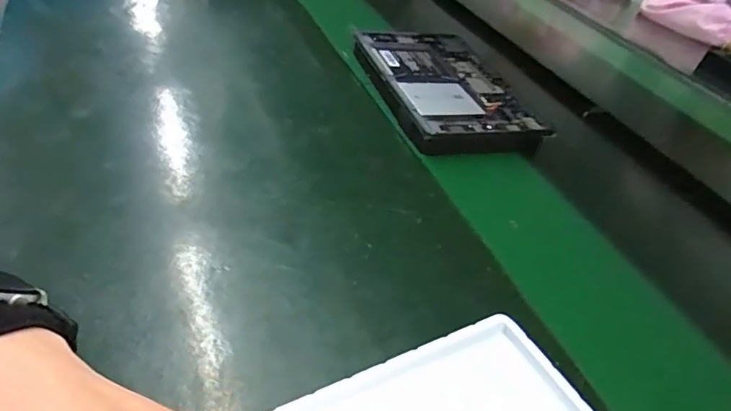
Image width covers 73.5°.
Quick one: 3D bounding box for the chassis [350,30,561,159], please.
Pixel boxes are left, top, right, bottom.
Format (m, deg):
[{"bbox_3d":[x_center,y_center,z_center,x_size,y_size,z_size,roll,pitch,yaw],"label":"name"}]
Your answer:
[{"bbox_3d":[0.098,-0.157,0.619,0.165,0.022,0.276,-8,42,-17],"label":"chassis"}]

